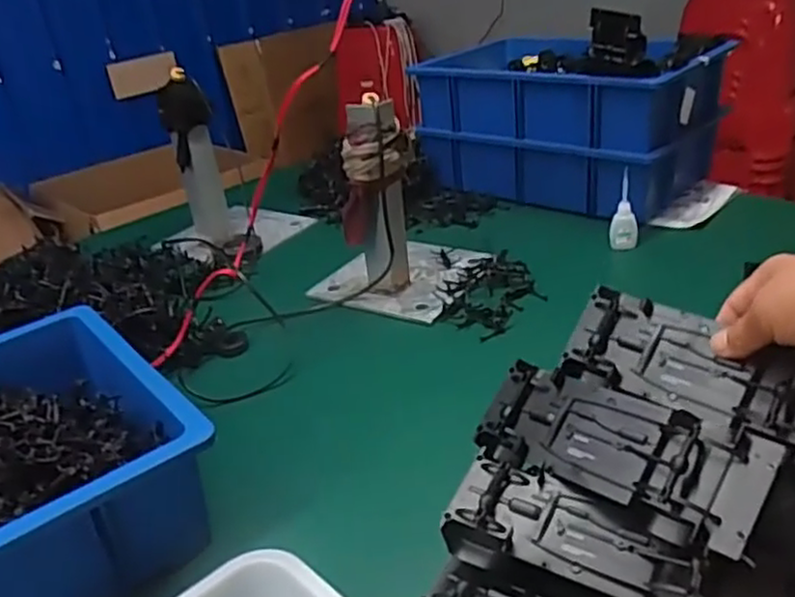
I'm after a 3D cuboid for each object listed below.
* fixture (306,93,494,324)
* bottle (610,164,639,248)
[{"bbox_3d":[-0.009,-0.130,0.917,0.192,0.249,0.188,10,32,30],"label":"fixture"},{"bbox_3d":[0.315,-0.118,0.984,0.036,0.099,0.034,1,29,14],"label":"bottle"}]

